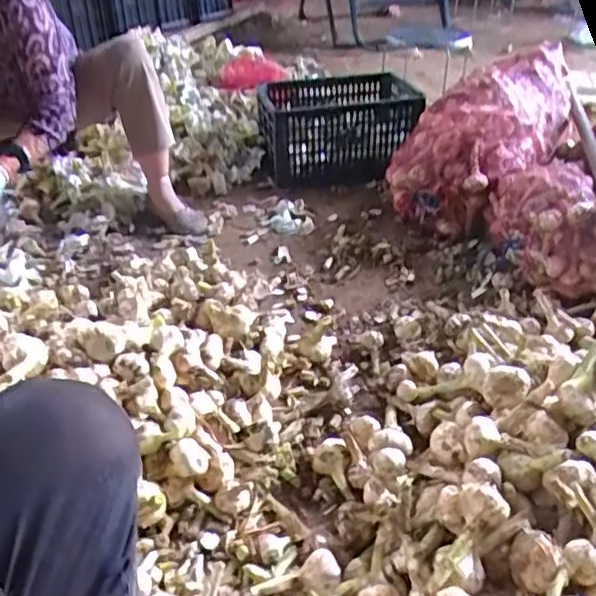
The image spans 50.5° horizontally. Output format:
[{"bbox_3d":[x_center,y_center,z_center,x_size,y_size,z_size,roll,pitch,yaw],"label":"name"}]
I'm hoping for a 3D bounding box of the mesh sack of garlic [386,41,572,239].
[{"bbox_3d":[0.518,-0.452,1.717,0.319,0.249,0.710,24,41,29],"label":"mesh sack of garlic"}]

